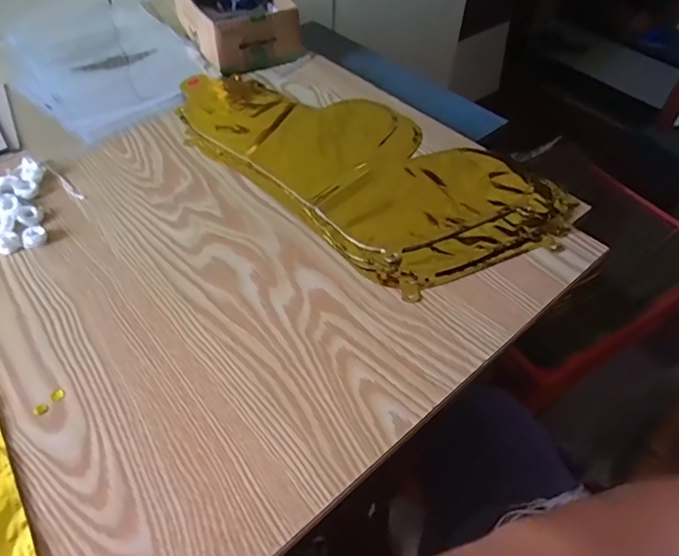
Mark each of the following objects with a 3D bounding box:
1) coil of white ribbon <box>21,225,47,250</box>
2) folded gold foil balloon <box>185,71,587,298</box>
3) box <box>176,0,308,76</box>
[{"bbox_3d":[-0.283,-0.038,0.448,0.021,0.010,0.018,-28,56,-23],"label":"coil of white ribbon"},{"bbox_3d":[0.009,-0.140,0.543,0.450,0.010,0.218,38,58,26],"label":"folded gold foil balloon"},{"bbox_3d":[-0.145,-0.370,0.691,0.128,0.067,0.191,-24,54,-20],"label":"box"}]

